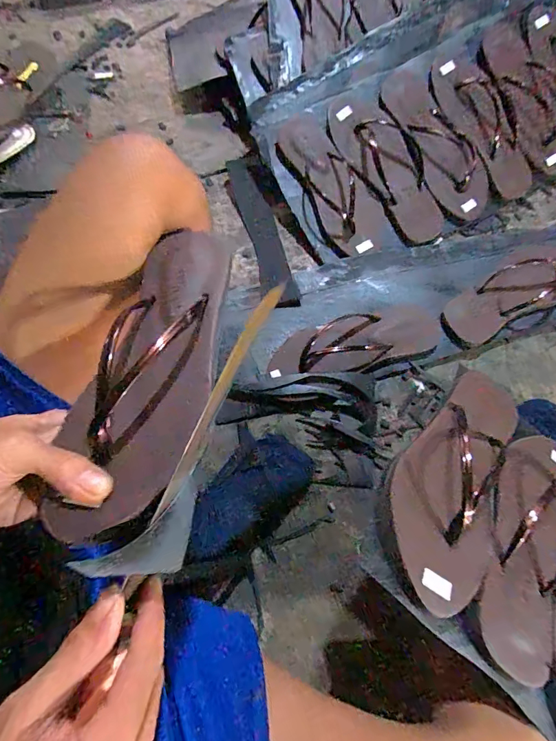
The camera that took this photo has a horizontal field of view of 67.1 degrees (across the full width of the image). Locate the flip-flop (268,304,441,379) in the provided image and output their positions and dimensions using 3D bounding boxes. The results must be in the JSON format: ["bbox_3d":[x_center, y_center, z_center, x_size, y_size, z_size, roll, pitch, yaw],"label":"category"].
[{"bbox_3d":[0.102,-0.037,0.563,0.227,0.033,0.078,-14,72,-2],"label":"flip-flop"}]

